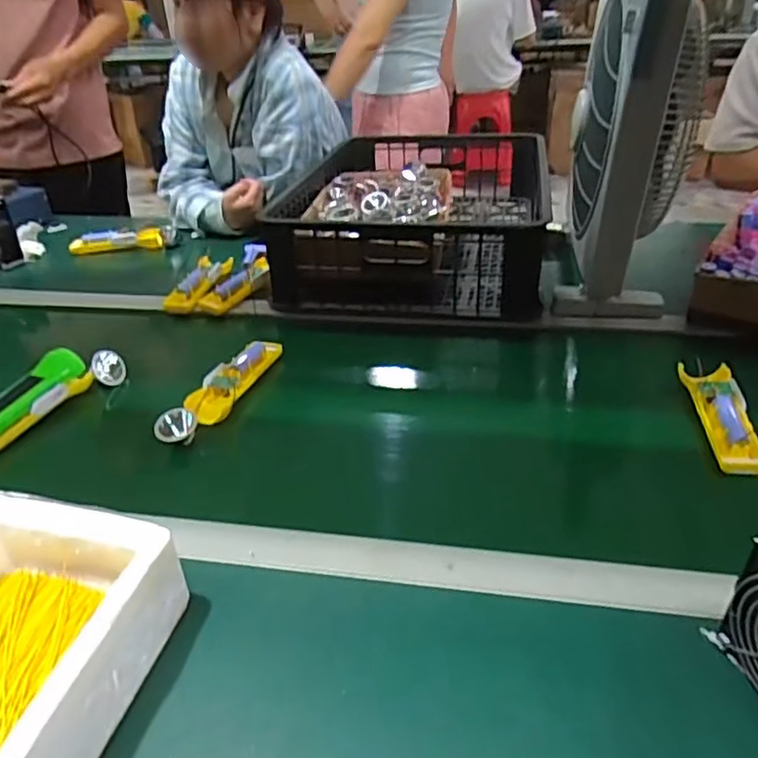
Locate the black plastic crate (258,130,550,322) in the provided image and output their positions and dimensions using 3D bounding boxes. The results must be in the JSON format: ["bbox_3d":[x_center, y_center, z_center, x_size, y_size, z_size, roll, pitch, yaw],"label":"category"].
[{"bbox_3d":[0.076,-0.319,1.111,0.394,0.112,0.655,4,35,11],"label":"black plastic crate"}]

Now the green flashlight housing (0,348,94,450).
[{"bbox_3d":[-0.411,0.025,0.726,0.043,0.048,0.172,12,37,21],"label":"green flashlight housing"}]

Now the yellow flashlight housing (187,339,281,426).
[{"bbox_3d":[-0.177,-0.001,0.771,0.045,0.027,0.163,11,36,19],"label":"yellow flashlight housing"}]

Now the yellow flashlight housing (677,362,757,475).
[{"bbox_3d":[0.367,0.041,0.676,0.048,0.033,0.150,1,34,6],"label":"yellow flashlight housing"}]

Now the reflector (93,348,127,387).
[{"bbox_3d":[-0.346,-0.015,0.811,0.038,0.046,0.019,-19,37,-22],"label":"reflector"}]

